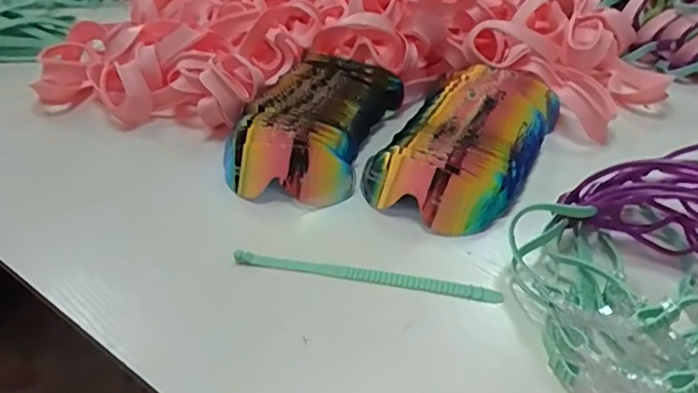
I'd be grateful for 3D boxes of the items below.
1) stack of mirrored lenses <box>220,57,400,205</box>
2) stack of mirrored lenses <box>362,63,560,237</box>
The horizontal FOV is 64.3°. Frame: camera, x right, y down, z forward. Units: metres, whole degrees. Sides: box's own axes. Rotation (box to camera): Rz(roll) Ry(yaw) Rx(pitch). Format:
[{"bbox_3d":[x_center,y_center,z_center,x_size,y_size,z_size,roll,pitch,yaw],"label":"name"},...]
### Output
[{"bbox_3d":[-0.037,-0.076,0.582,0.135,0.067,0.205,12,42,16],"label":"stack of mirrored lenses"},{"bbox_3d":[0.119,-0.063,0.565,0.143,0.057,0.235,20,44,24],"label":"stack of mirrored lenses"}]

